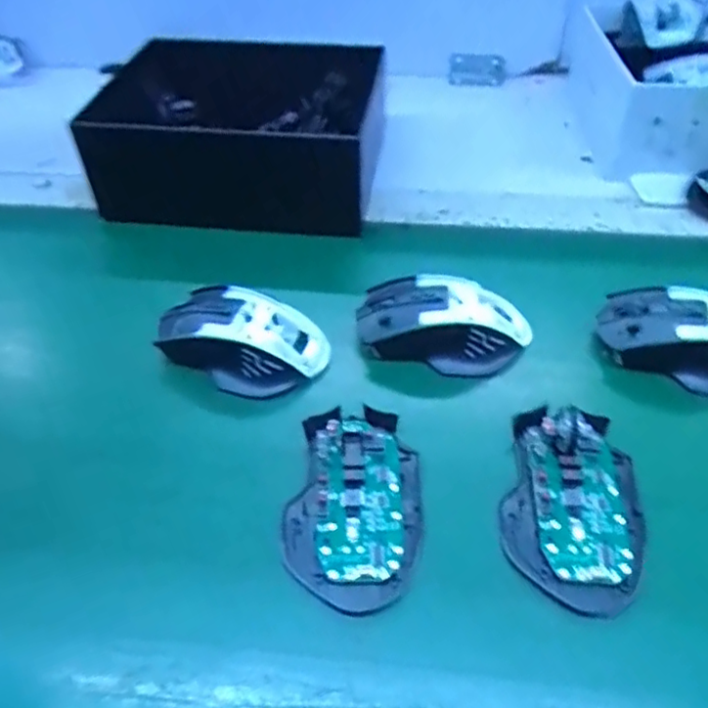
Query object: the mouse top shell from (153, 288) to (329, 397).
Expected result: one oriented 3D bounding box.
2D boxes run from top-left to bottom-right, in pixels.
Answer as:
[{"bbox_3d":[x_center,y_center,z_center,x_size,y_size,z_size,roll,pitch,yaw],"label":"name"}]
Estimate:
[{"bbox_3d":[-0.076,-0.012,0.427,0.117,0.041,0.072,10,48,12],"label":"mouse top shell"}]

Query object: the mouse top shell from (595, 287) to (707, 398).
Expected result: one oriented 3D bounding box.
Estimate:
[{"bbox_3d":[0.220,-0.011,0.414,0.112,0.035,0.062,14,49,15],"label":"mouse top shell"}]

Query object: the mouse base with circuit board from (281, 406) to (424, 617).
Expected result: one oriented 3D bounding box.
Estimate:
[{"bbox_3d":[0.001,0.079,0.349,0.071,0.019,0.109,7,47,9],"label":"mouse base with circuit board"}]

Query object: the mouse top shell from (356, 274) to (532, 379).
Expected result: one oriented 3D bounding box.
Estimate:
[{"bbox_3d":[0.058,-0.020,0.428,0.116,0.037,0.065,8,48,10],"label":"mouse top shell"}]

